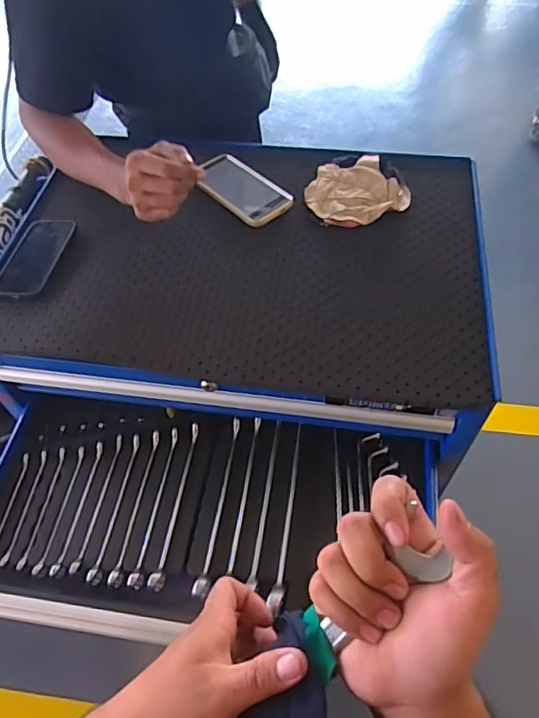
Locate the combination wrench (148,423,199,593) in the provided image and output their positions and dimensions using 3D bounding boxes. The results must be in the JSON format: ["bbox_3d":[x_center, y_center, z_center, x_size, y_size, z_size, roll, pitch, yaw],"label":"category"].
[{"bbox_3d":[-0.122,0.190,0.712,0.017,0.015,0.223,7,55,7],"label":"combination wrench"}]

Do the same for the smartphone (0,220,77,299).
[{"bbox_3d":[-0.333,-0.143,0.755,0.083,0.011,0.152,4,55,5],"label":"smartphone"}]

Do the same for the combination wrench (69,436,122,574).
[{"bbox_3d":[-0.229,0.190,0.719,0.013,0.005,0.191,7,55,7],"label":"combination wrench"}]

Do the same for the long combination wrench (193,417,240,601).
[{"bbox_3d":[-0.065,0.188,0.705,0.020,0.017,0.238,7,55,7],"label":"long combination wrench"}]

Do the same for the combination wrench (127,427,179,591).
[{"bbox_3d":[-0.150,0.191,0.711,0.018,0.011,0.215,6,55,6],"label":"combination wrench"}]

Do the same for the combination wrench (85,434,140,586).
[{"bbox_3d":[-0.206,0.195,0.714,0.018,0.008,0.201,5,55,6],"label":"combination wrench"}]

